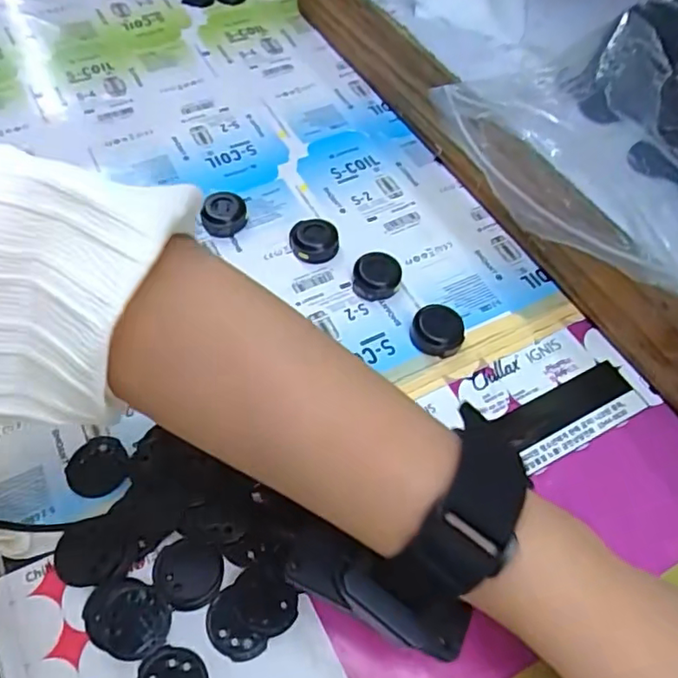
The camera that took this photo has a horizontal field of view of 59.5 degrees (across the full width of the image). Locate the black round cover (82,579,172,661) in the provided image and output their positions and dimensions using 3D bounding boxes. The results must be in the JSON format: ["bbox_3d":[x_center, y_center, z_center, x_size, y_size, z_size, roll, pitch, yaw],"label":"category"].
[{"bbox_3d":[-0.092,0.122,0.260,0.037,0.004,0.029,18,58,10],"label":"black round cover"}]

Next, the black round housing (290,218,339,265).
[{"bbox_3d":[-0.016,-0.062,0.381,0.029,0.013,0.029,1,57,-1],"label":"black round housing"}]

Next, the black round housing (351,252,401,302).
[{"bbox_3d":[0.023,-0.038,0.366,0.028,0.013,0.029,1,57,-1],"label":"black round housing"}]

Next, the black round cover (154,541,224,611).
[{"bbox_3d":[-0.069,0.107,0.271,0.030,0.004,0.028,1,57,-1],"label":"black round cover"}]

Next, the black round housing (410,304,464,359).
[{"bbox_3d":[0.057,-0.005,0.345,0.030,0.014,0.025,19,58,10],"label":"black round housing"}]

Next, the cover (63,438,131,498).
[{"bbox_3d":[-0.120,0.065,0.296,0.030,0.005,0.029,1,57,-1],"label":"cover"}]

